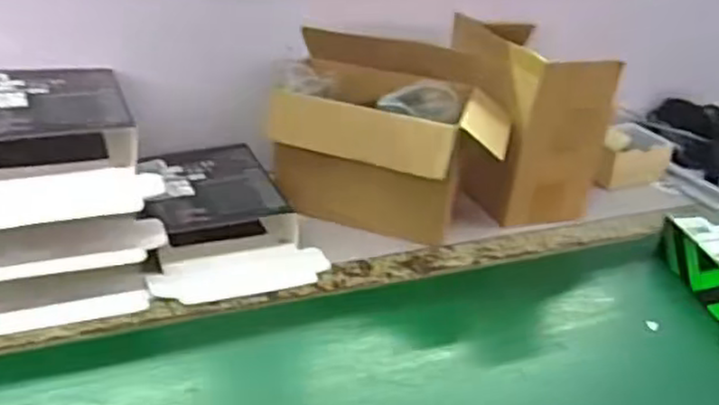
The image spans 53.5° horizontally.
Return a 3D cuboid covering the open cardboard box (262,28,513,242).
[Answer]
[{"bbox_3d":[0.034,-0.075,0.890,0.278,0.203,0.211,12,30,8],"label":"open cardboard box"}]

